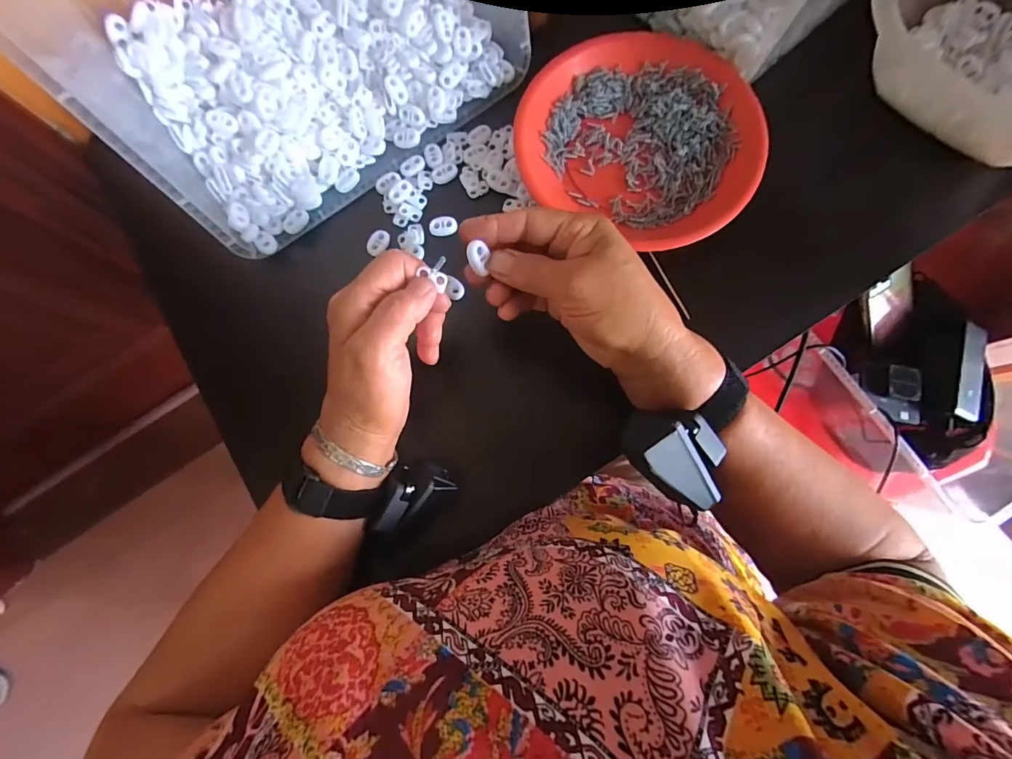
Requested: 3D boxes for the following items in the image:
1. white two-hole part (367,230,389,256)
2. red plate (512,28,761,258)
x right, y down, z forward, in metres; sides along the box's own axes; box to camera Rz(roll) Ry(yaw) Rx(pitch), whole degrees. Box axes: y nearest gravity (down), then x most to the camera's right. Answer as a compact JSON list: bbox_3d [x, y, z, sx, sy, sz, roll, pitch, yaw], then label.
[{"bbox_3d":[-0.106,-0.113,0.364,0.013,0.006,0.023,26,80,7],"label":"white two-hole part"},{"bbox_3d":[0.111,-0.200,0.361,0.187,0.027,0.171,0,78,1],"label":"red plate"}]

